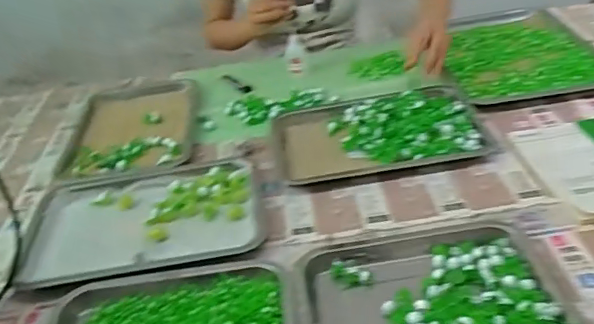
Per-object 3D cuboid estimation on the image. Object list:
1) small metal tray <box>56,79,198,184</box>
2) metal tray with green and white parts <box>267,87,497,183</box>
[{"bbox_3d":[-0.275,-0.073,0.960,0.199,0.034,0.324,-10,34,-3],"label":"small metal tray"},{"bbox_3d":[0.119,-0.049,0.854,0.294,0.025,0.190,-8,34,-1],"label":"metal tray with green and white parts"}]

